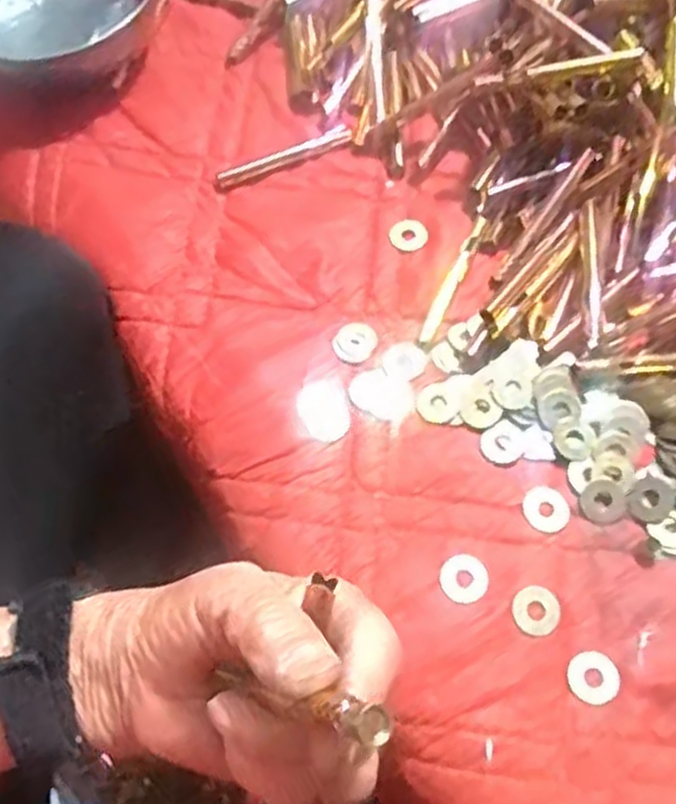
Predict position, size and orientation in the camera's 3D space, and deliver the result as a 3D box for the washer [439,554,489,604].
[{"bbox_3d":[0.059,0.083,0.375,0.023,0.004,0.022,2,63,-3],"label":"washer"}]

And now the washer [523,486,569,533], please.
[{"bbox_3d":[0.102,0.052,0.388,0.021,0.004,0.023,-1,64,3],"label":"washer"}]

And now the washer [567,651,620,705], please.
[{"bbox_3d":[0.113,0.122,0.353,0.022,0.004,0.022,-1,64,3],"label":"washer"}]

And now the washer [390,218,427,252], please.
[{"bbox_3d":[0.041,-0.099,0.467,0.021,0.004,0.023,-1,64,3],"label":"washer"}]

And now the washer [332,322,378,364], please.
[{"bbox_3d":[0.010,-0.034,0.438,0.022,0.004,0.025,36,71,19],"label":"washer"}]

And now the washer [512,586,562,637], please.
[{"bbox_3d":[0.092,0.096,0.367,0.022,0.004,0.022,-1,64,3],"label":"washer"}]

